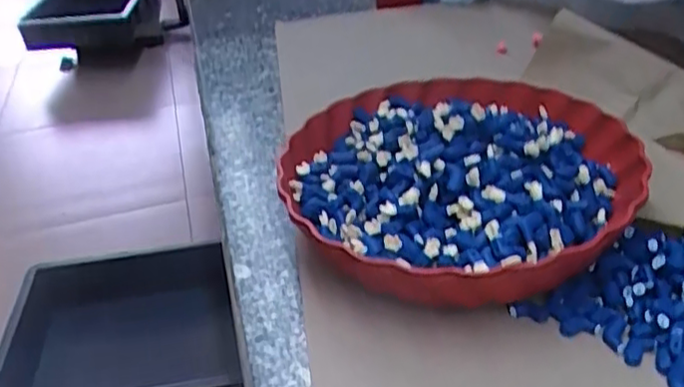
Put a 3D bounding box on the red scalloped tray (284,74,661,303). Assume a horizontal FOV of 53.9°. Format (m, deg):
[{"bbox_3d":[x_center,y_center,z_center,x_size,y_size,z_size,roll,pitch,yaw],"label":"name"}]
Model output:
[{"bbox_3d":[0.081,-0.010,0.482,0.239,0.075,0.254,2,34,7],"label":"red scalloped tray"}]

